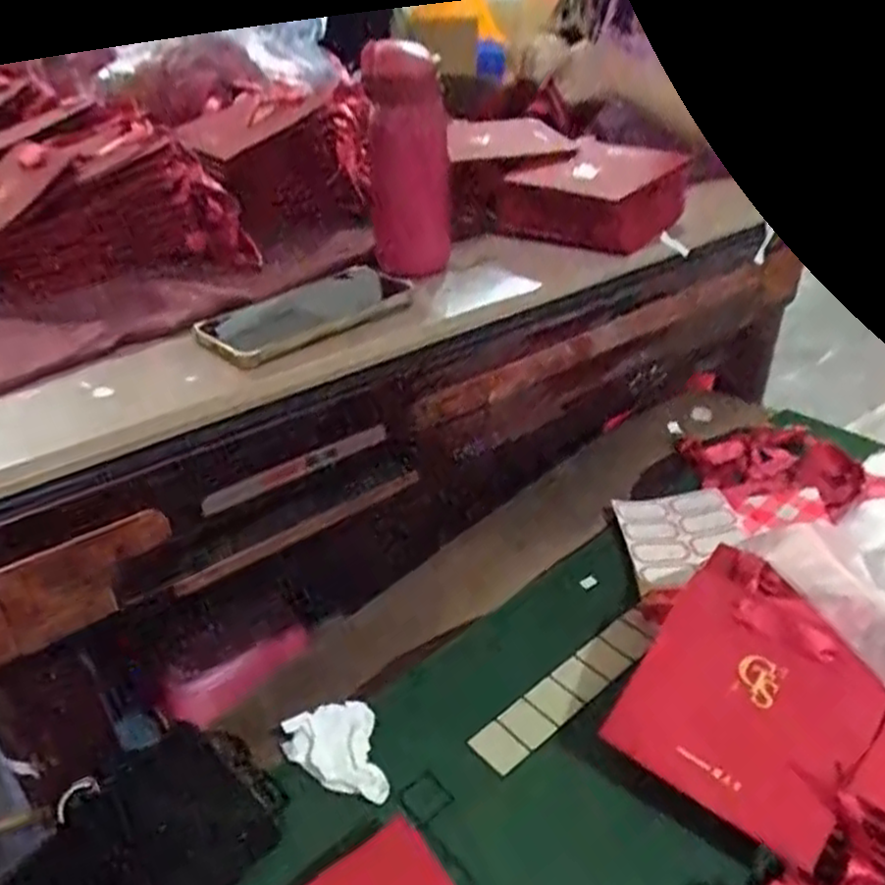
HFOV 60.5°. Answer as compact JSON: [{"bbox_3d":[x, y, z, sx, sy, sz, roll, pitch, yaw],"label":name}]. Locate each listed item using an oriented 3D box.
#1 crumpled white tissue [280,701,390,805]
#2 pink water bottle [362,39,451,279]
[{"bbox_3d":[-0.078,0.228,0.546,0.065,0.019,0.070,-8,59,-15],"label":"crumpled white tissue"},{"bbox_3d":[-0.028,-0.233,0.647,0.066,0.187,0.054,0,32,2],"label":"pink water bottle"}]

